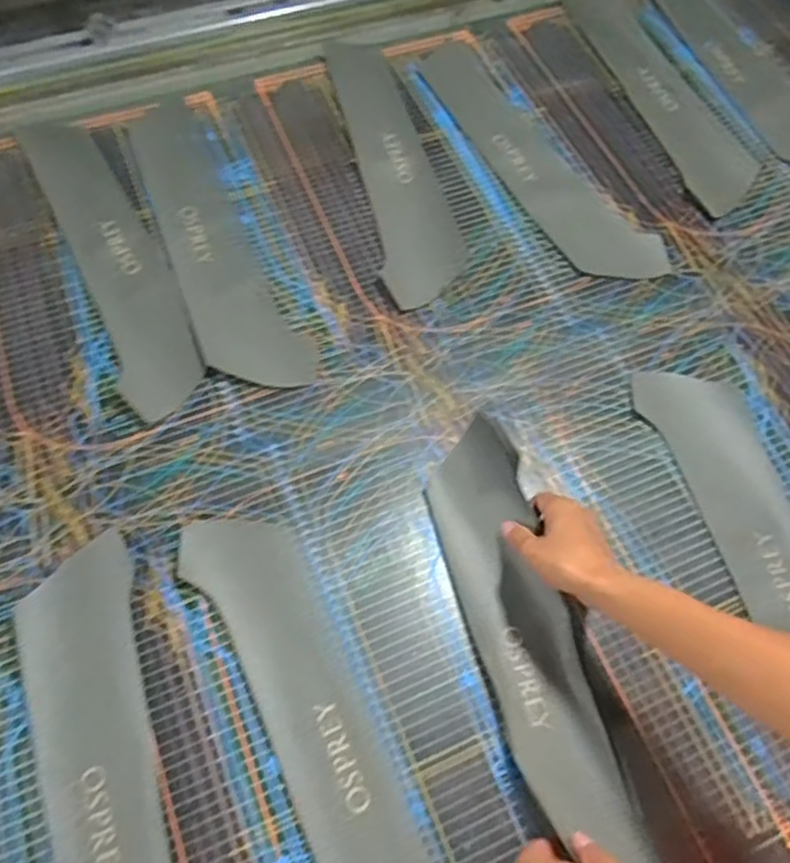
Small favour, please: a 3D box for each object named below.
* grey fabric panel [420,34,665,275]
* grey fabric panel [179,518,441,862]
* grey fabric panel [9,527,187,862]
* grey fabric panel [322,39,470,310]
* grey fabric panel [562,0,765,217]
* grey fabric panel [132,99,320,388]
[{"bbox_3d":[0.166,-0.353,0.893,0.109,0.035,0.438,-30,66,-13],"label":"grey fabric panel"},{"bbox_3d":[-0.053,0.262,0.564,0.099,0.048,0.459,-26,67,-13],"label":"grey fabric panel"},{"bbox_3d":[-0.231,0.308,0.541,0.110,0.033,0.442,-17,64,-7],"label":"grey fabric panel"},{"bbox_3d":[-0.001,-0.345,0.866,0.105,0.018,0.427,-12,64,-5],"label":"grey fabric panel"},{"bbox_3d":[0.368,-0.474,0.944,0.114,0.026,0.421,-16,65,-10],"label":"grey fabric panel"},{"bbox_3d":[-0.222,-0.230,0.814,0.109,0.014,0.449,-24,65,-11],"label":"grey fabric panel"}]

